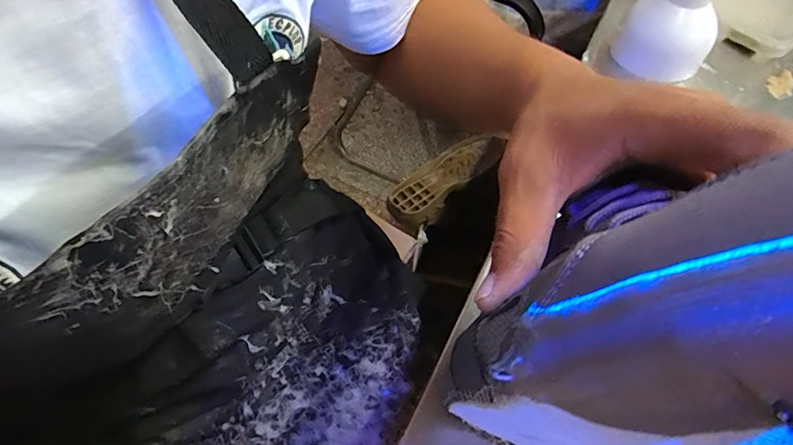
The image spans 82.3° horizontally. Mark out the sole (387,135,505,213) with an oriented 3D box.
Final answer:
[{"bbox_3d":[0.086,-0.082,0.832,0.240,0.031,0.085,-36,63,-21],"label":"sole"}]

